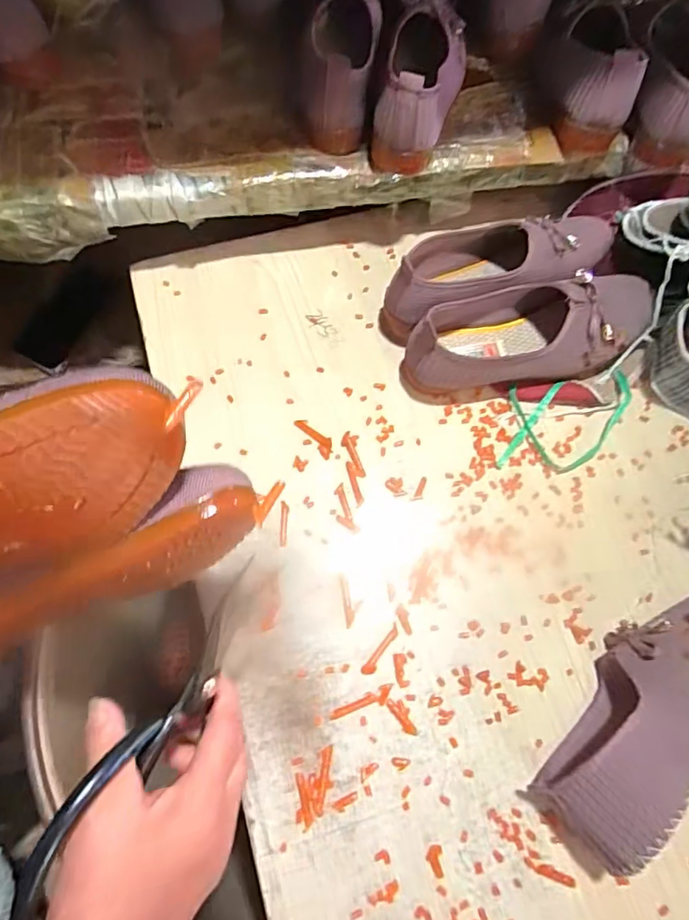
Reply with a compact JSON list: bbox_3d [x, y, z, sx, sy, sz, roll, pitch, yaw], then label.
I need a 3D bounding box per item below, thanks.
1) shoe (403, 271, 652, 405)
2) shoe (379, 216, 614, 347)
[{"bbox_3d":[0.179,-0.118,0.520,0.244,0.078,0.091,-19,71,-9],"label":"shoe"},{"bbox_3d":[0.154,-0.195,0.548,0.246,0.083,0.090,-15,71,-8],"label":"shoe"}]

